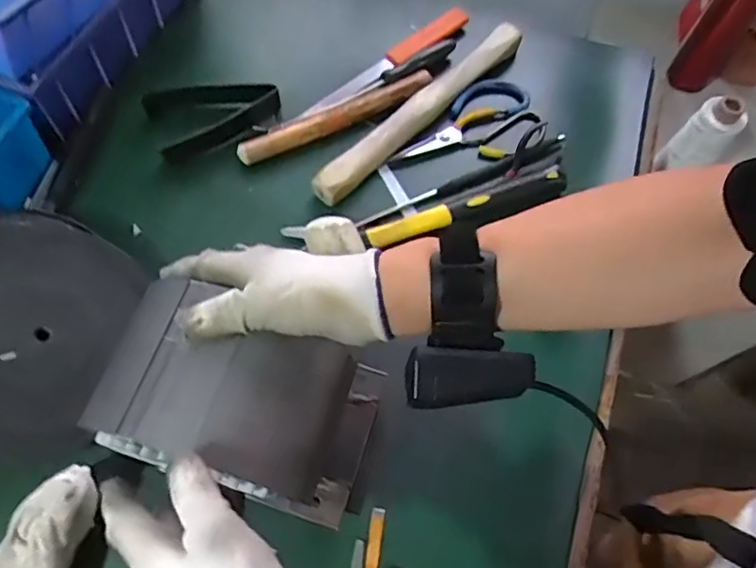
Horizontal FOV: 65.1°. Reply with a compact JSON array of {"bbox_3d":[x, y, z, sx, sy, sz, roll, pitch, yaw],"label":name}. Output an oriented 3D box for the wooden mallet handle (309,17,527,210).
[{"bbox_3d":[0.051,-0.205,0.662,0.031,0.024,0.329,39,69,14],"label":"wooden mallet handle"}]

